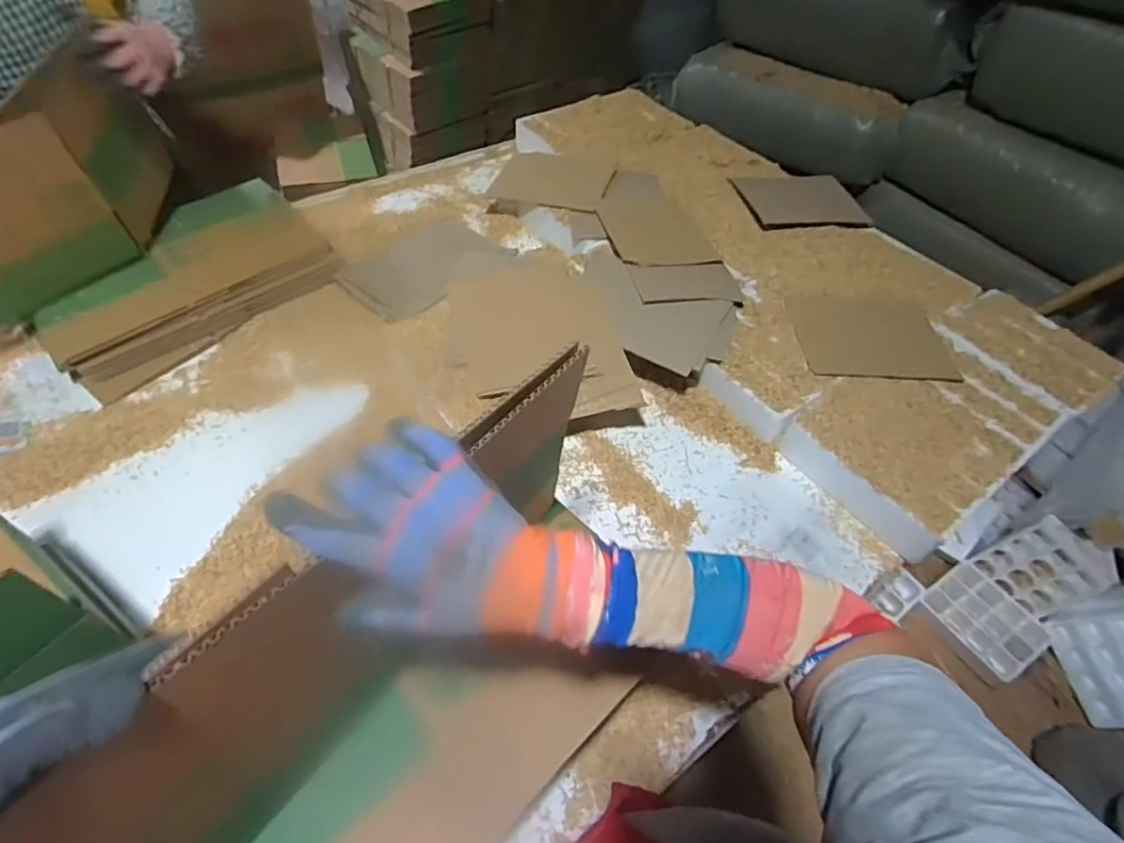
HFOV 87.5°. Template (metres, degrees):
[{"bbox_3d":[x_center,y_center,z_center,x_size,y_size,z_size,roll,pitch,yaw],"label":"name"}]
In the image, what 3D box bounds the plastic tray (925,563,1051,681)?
[{"bbox_3d":[1.073,0.496,1.479,0.188,0.026,0.252,-39,69,-7],"label":"plastic tray"}]

